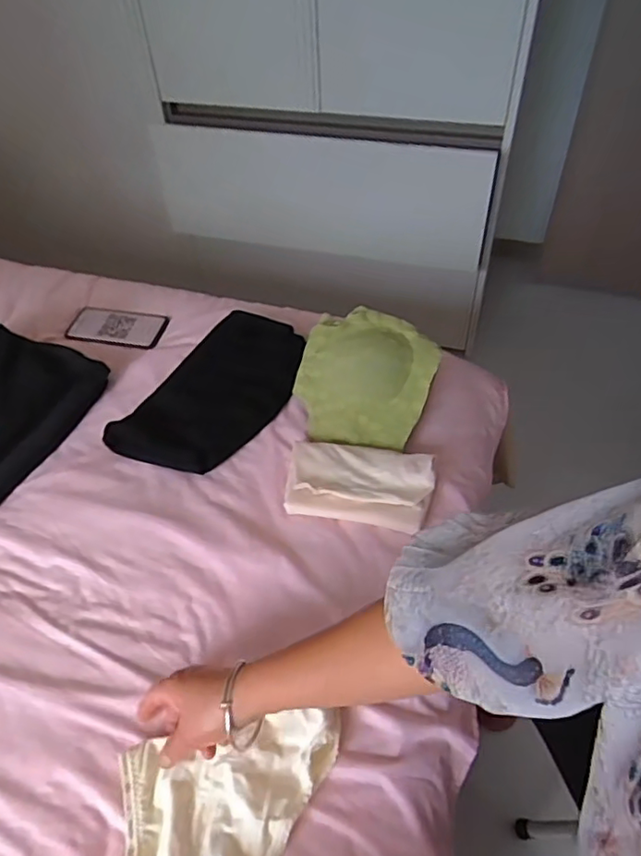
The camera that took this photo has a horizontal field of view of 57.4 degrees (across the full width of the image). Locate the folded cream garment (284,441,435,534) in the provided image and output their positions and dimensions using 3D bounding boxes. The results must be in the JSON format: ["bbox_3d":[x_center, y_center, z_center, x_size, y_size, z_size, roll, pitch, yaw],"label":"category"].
[{"bbox_3d":[0.047,0.068,0.739,0.179,0.034,0.101,10,50,12],"label":"folded cream garment"}]

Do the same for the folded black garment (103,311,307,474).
[{"bbox_3d":[-0.143,-0.054,0.822,0.162,0.053,0.289,25,54,23],"label":"folded black garment"}]

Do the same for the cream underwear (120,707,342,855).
[{"bbox_3d":[-0.072,0.327,0.497,0.190,0.024,0.139,-9,48,-4],"label":"cream underwear"}]

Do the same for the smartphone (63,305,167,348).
[{"bbox_3d":[-0.341,-0.170,0.988,0.162,0.016,0.086,7,49,10],"label":"smartphone"}]

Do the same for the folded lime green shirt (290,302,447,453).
[{"bbox_3d":[0.061,-0.071,0.823,0.179,0.031,0.190,20,78,8],"label":"folded lime green shirt"}]

